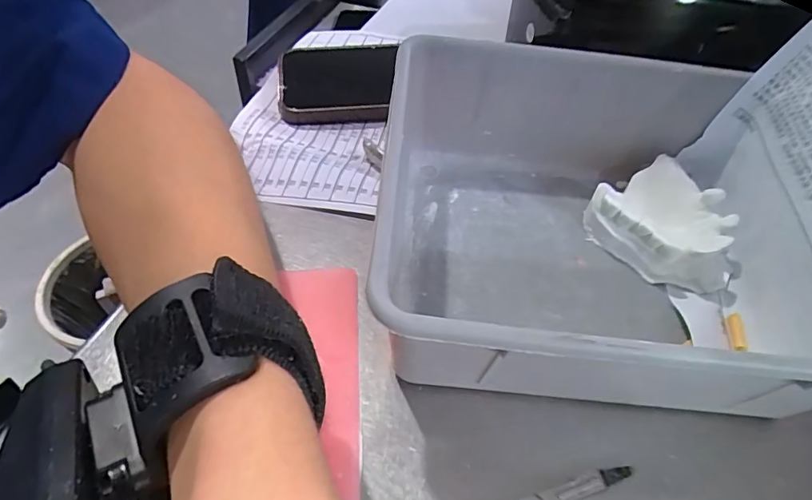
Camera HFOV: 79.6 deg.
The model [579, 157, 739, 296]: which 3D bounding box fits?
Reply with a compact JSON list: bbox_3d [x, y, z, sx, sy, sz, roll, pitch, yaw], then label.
[{"bbox_3d":[0.124,-0.012,0.230,0.051,0.027,0.063,-29,57,-27],"label":"model"}]

